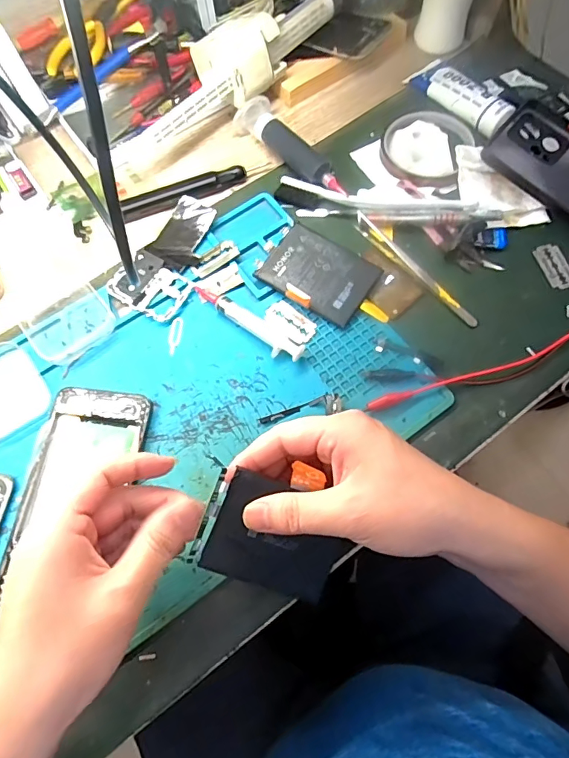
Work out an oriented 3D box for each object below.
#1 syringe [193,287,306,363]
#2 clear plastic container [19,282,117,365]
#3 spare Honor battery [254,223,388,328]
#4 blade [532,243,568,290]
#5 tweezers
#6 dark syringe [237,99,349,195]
[{"bbox_3d":[-0.030,-0.046,0.362,0.104,0.010,0.018,35,74,13],"label":"syringe"},{"bbox_3d":[-0.175,-0.047,0.366,0.062,0.014,0.056,-38,74,-12],"label":"clear plastic container"},{"bbox_3d":[0.028,-0.088,0.376,0.087,0.008,0.060,31,74,12],"label":"spare Honor battery"},{"bbox_3d":[0.226,-0.094,0.380,0.020,0.004,0.042,-21,70,9],"label":"blade"},{"bbox_3d":[0.109,-0.094,0.379,0.011,0.009,0.135,-39,74,-12],"label":"tweezers"},{"bbox_3d":[0.005,-0.211,0.420,0.034,0.019,0.131,-35,73,-11],"label":"dark syringe"}]

